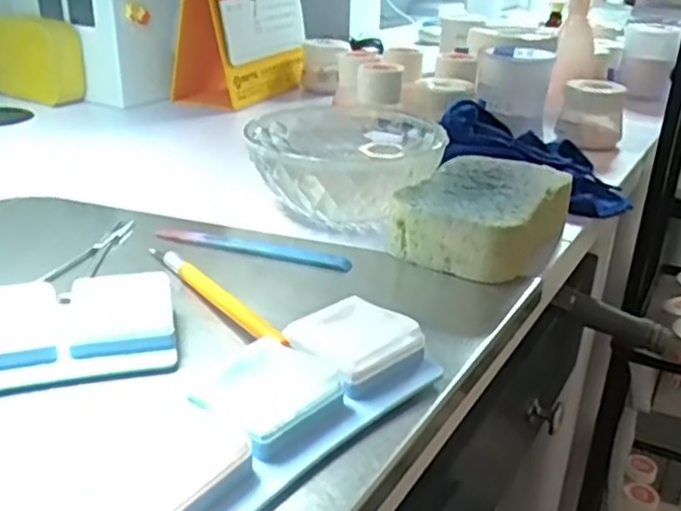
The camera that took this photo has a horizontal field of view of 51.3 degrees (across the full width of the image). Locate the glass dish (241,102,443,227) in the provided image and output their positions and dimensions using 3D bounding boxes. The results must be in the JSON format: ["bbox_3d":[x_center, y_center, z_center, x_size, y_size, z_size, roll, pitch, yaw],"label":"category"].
[{"bbox_3d":[0.002,-0.052,0.440,0.113,0.050,0.117,2,26,-1],"label":"glass dish"}]

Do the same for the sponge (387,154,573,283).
[{"bbox_3d":[0.085,-0.023,0.408,0.078,0.036,0.111,16,29,27],"label":"sponge"}]

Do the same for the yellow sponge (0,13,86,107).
[{"bbox_3d":[-0.294,-0.191,0.679,0.094,0.077,0.050,23,33,37],"label":"yellow sponge"}]

